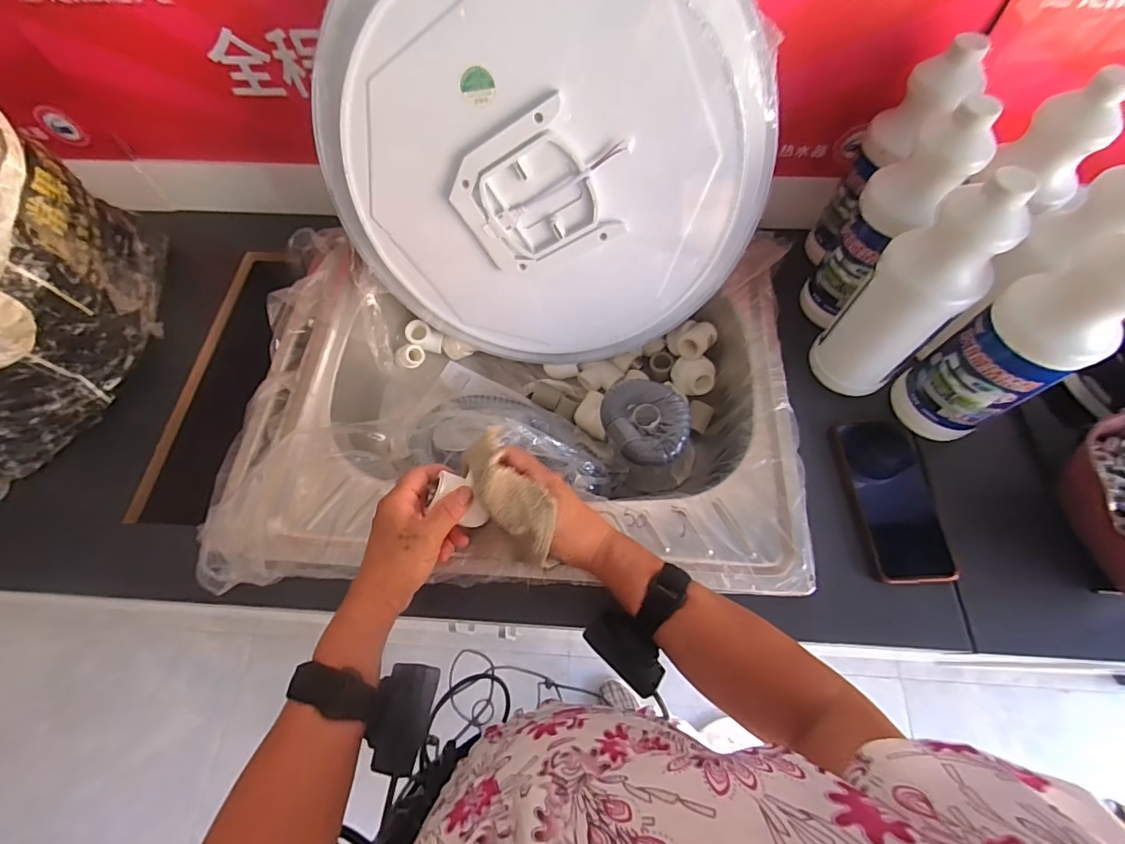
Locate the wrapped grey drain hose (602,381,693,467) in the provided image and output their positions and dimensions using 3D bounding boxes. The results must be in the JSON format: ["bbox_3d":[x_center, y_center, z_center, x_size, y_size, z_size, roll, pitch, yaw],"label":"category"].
[{"bbox_3d":[0.093,-0.004,0.561,0.105,0.031,0.093,25,67,13],"label":"wrapped grey drain hose"}]

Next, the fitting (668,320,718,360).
[{"bbox_3d":[0.168,-0.109,0.638,0.057,0.053,0.055,-1,64,1],"label":"fitting"}]

